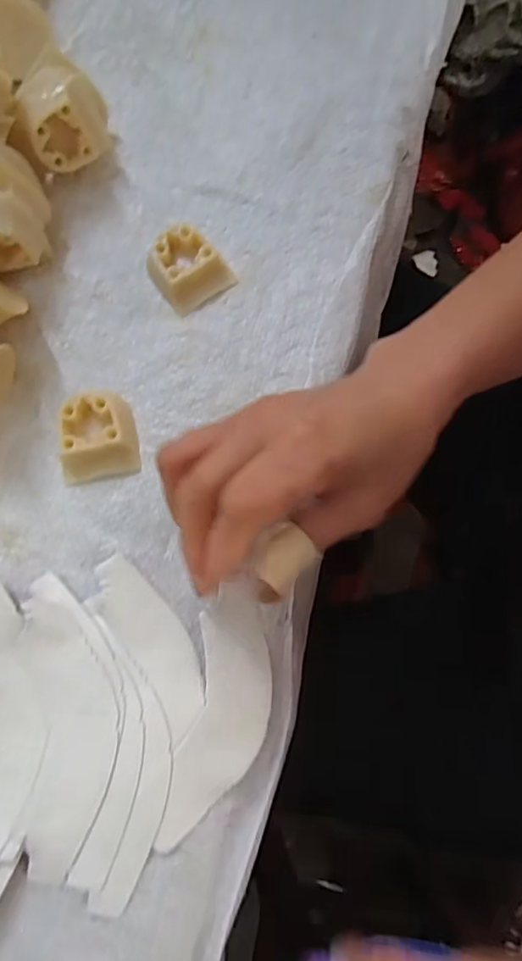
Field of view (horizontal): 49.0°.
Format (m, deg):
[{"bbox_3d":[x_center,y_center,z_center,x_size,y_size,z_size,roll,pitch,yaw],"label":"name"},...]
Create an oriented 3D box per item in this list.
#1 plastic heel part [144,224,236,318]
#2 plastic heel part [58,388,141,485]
[{"bbox_3d":[-0.039,-0.116,0.308,0.038,0.019,0.038,-33,77,-8],"label":"plastic heel part"},{"bbox_3d":[-0.081,-0.023,0.286,0.037,0.017,0.041,-8,75,-2],"label":"plastic heel part"}]

